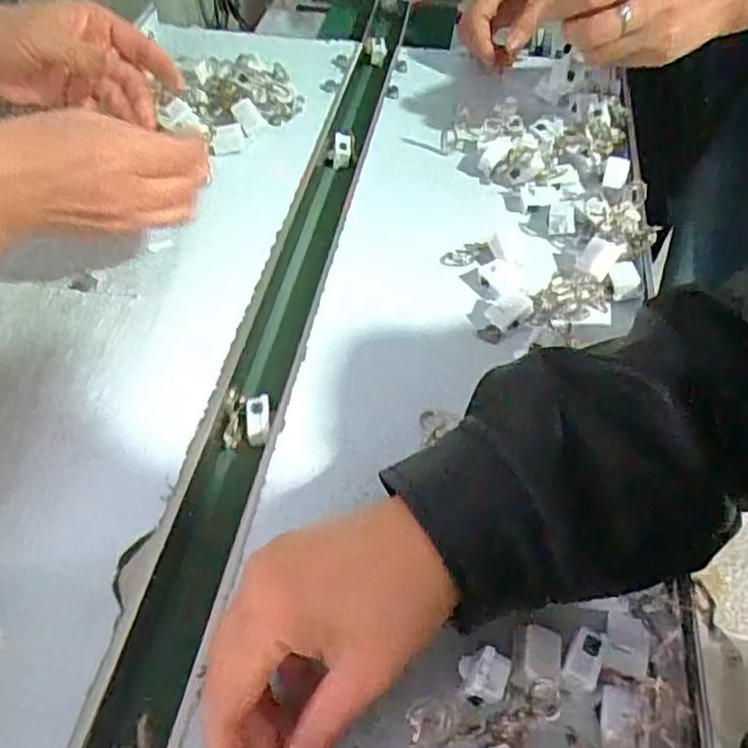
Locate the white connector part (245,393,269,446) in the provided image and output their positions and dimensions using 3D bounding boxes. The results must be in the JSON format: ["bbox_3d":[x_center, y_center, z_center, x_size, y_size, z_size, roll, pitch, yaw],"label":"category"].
[{"bbox_3d":[-0.071,0.027,0.404,0.014,0.007,0.030,-2,73,-3],"label":"white connector part"}]

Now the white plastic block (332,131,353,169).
[{"bbox_3d":[-0.028,-0.198,0.586,0.015,0.007,0.033,4,78,2],"label":"white plastic block"}]

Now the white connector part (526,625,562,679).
[{"bbox_3d":[0.075,0.125,0.297,0.016,0.008,0.024,13,52,9],"label":"white connector part"}]

